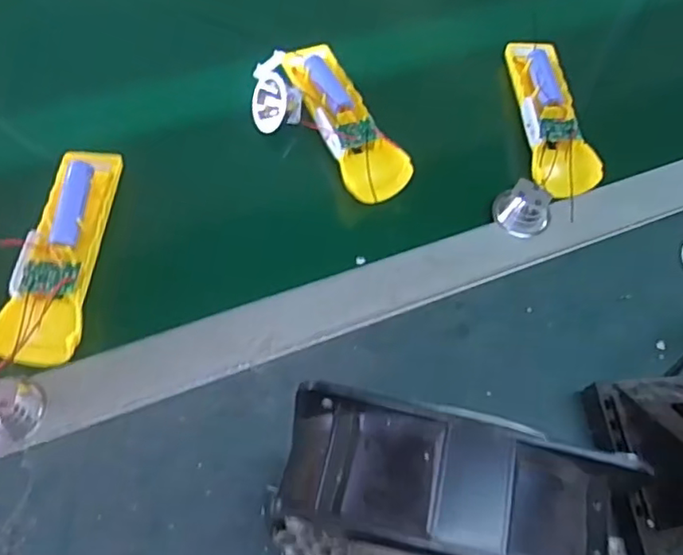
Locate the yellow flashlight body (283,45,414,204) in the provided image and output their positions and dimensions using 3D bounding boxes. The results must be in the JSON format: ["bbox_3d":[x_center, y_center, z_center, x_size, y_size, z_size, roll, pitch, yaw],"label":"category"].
[{"bbox_3d":[-0.001,-0.129,0.485,0.051,0.026,0.167,-22,66,-15],"label":"yellow flashlight body"}]

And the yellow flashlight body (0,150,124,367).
[{"bbox_3d":[-0.189,-0.020,0.407,0.047,0.026,0.163,2,62,-3],"label":"yellow flashlight body"}]

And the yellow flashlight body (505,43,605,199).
[{"bbox_3d":[0.174,-0.135,0.498,0.049,0.025,0.168,1,62,-4],"label":"yellow flashlight body"}]

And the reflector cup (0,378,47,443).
[{"bbox_3d":[-0.200,0.077,0.356,0.039,0.025,0.031,-14,64,-11],"label":"reflector cup"}]

